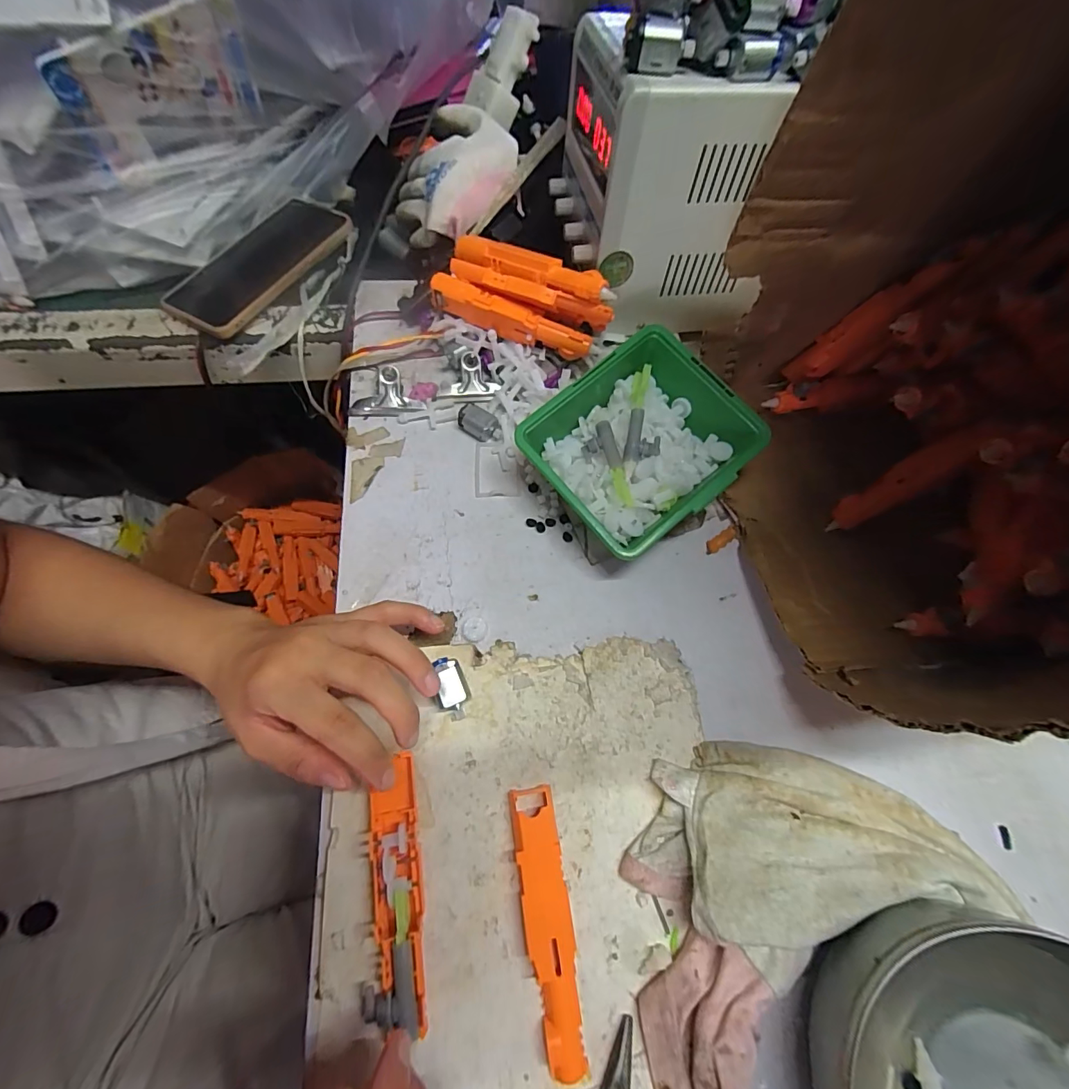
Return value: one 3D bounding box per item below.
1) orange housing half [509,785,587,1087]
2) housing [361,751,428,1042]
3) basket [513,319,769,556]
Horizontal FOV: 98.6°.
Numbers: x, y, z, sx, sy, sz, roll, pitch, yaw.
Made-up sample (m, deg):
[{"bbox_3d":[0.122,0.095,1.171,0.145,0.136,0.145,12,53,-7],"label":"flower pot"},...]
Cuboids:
[{"bbox_3d":[0.006,0.188,0.230,0.023,0.011,0.118,-7,66,-6],"label":"orange housing half"},{"bbox_3d":[-0.071,0.171,0.232,0.028,0.015,0.114,-7,67,-4],"label":"housing"},{"bbox_3d":[0.066,-0.059,0.305,0.122,0.063,0.112,-38,75,-16],"label":"basket"}]

